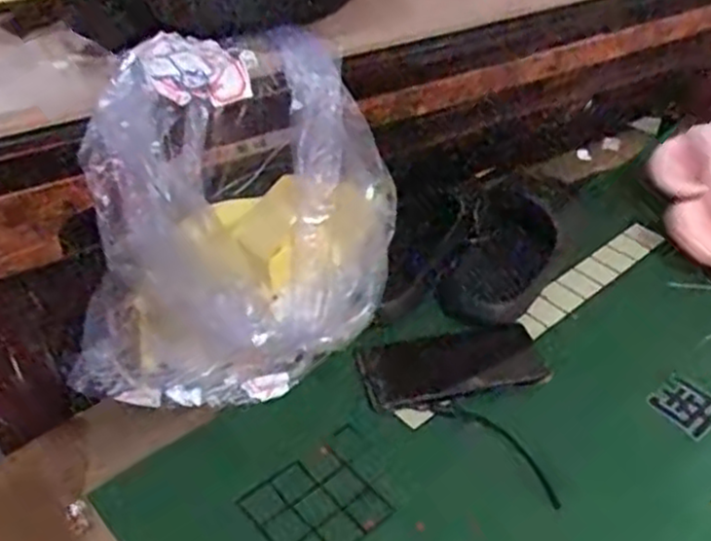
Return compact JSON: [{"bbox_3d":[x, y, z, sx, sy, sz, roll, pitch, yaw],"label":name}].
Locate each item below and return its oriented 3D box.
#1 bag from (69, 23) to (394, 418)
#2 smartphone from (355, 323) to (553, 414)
[{"bbox_3d":[-0.094,-0.023,0.592,0.256,0.263,0.147,-21,45,-26],"label":"bag"},{"bbox_3d":[0.086,0.084,0.672,0.161,0.010,0.071,-7,41,-11],"label":"smartphone"}]

